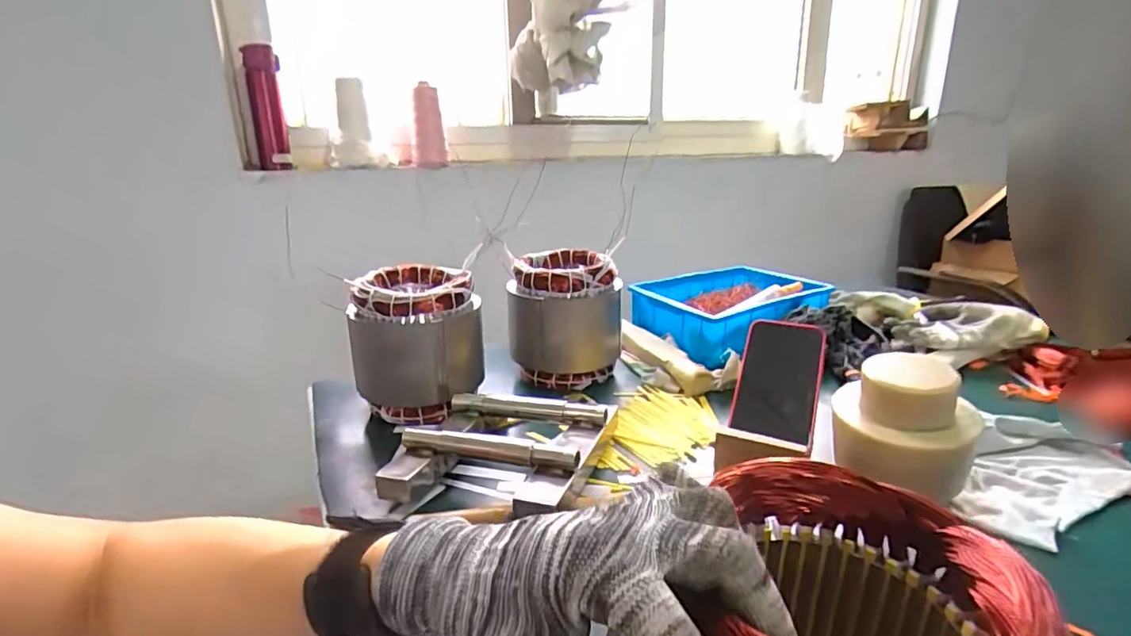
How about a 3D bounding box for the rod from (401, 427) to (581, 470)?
[{"bbox_3d":[-0.084,0.119,0.514,0.155,0.018,0.016,4,18,16],"label":"rod"}]

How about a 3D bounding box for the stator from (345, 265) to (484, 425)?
[{"bbox_3d":[-0.176,0.027,0.677,0.142,0.158,0.132,2,18,10],"label":"stator"}]

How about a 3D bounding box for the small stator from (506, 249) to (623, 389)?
[{"bbox_3d":[0.002,-0.003,0.766,0.143,0.158,0.142,4,18,15],"label":"small stator"}]

